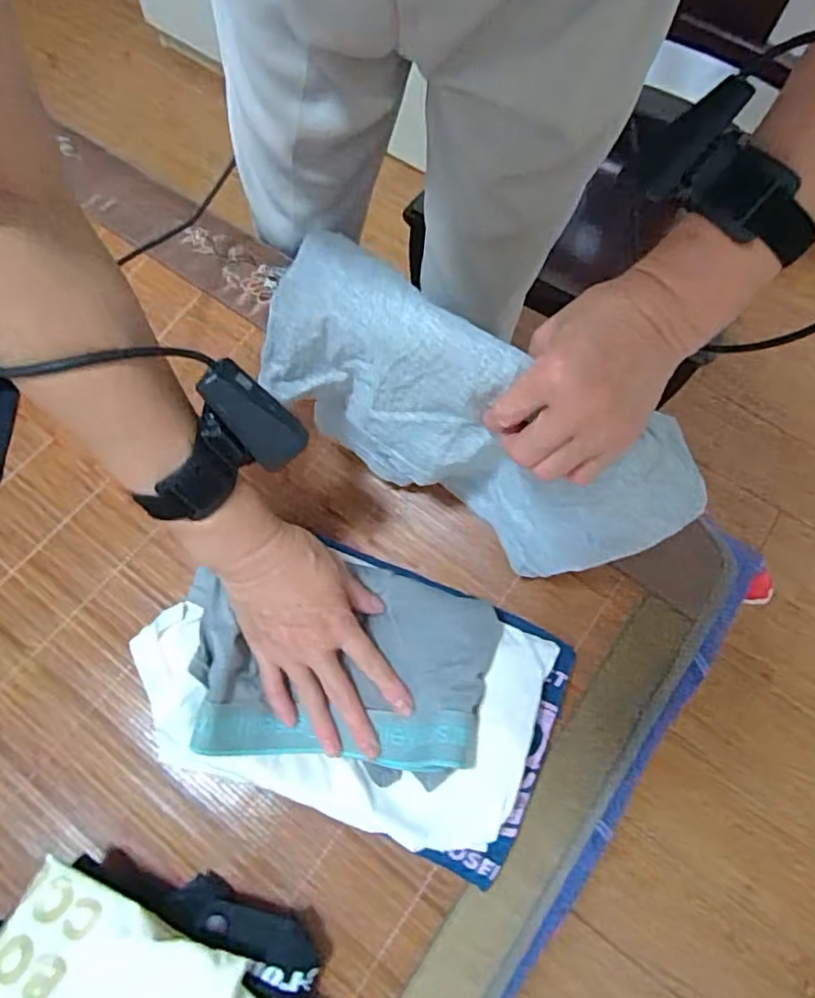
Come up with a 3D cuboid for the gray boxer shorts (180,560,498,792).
[{"bbox_3d":[-0.047,0.120,0.457,0.220,0.049,0.148,10,69,2],"label":"gray boxer shorts"}]

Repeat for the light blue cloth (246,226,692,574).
[{"bbox_3d":[0.044,-0.039,0.420,0.276,0.221,0.060,22,70,7],"label":"light blue cloth"}]

